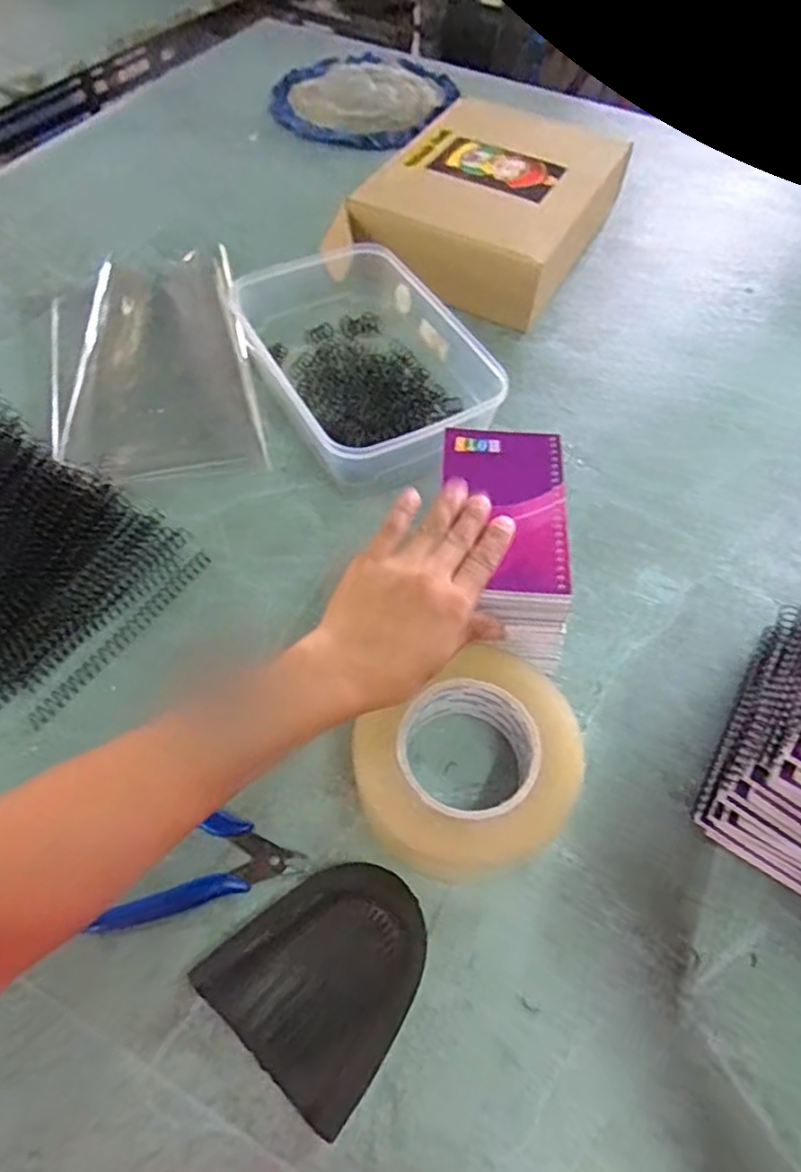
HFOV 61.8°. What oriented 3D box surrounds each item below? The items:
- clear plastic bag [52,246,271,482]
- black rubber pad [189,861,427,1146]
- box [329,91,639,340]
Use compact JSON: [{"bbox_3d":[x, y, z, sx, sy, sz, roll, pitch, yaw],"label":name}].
[{"bbox_3d":[-0.226,-0.213,0.605,0.167,0.021,0.303,-12,58,-10],"label":"clear plastic bag"},{"bbox_3d":[-0.034,0.199,0.350,0.091,0.030,0.103,37,62,20],"label":"black rubber pad"},{"bbox_3d":[0.095,-0.410,0.726,0.214,0.078,0.299,26,59,14],"label":"box"}]

